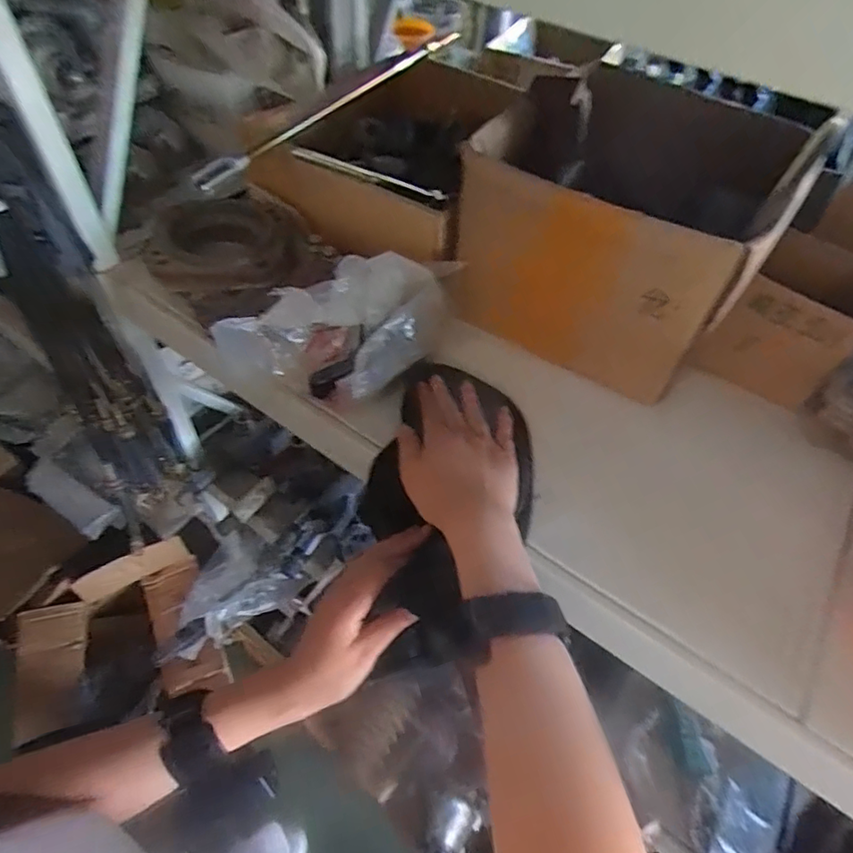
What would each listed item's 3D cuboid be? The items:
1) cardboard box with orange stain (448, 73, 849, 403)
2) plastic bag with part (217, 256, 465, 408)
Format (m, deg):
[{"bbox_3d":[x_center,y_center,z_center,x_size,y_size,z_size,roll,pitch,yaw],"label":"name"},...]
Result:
[{"bbox_3d":[0.159,-0.169,0.481,0.227,0.184,0.164,32,57,21],"label":"cardboard box with orange stain"},{"bbox_3d":[-0.054,-0.078,0.458,0.211,0.101,0.081,-25,57,-21],"label":"plastic bag with part"}]

